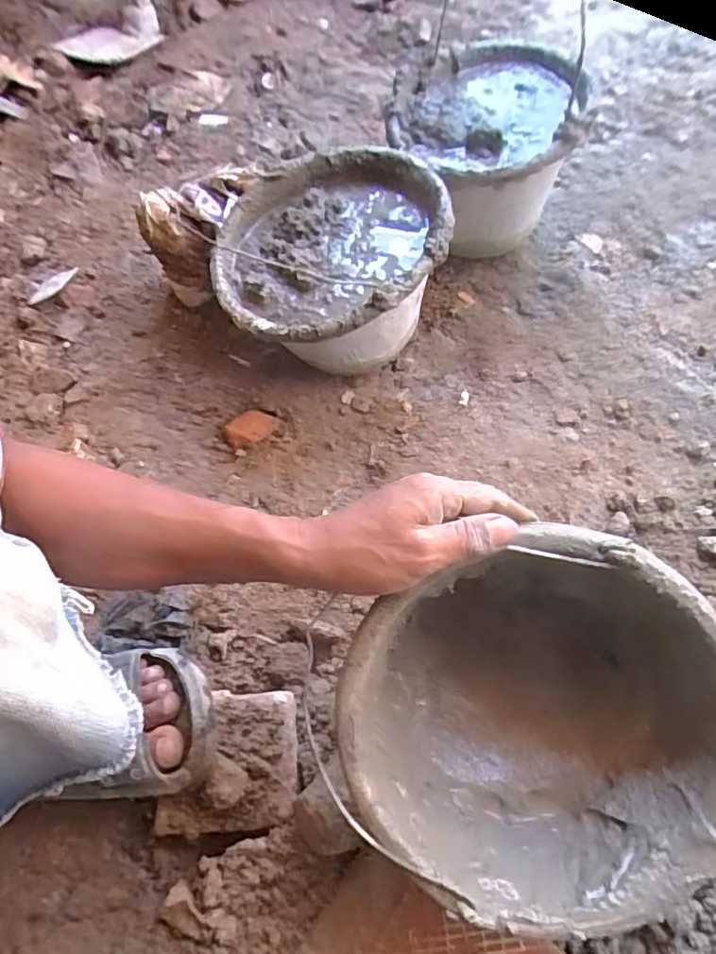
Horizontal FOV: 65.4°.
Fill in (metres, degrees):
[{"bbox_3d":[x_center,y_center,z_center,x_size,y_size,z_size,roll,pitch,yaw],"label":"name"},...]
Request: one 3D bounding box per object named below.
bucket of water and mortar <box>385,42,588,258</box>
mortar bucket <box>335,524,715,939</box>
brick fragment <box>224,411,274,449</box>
[{"bbox_3d":[0.148,-0.392,0.700,0.200,0.182,0.244,3,61,6],"label":"bucket of water and mortar"},{"bbox_3d":[0.111,0.148,0.403,0.238,0.170,0.228,3,88,1],"label":"mortar bucket"},{"bbox_3d":[-0.126,-0.059,0.645,0.054,0.016,0.038,-22,62,-8],"label":"brick fragment"}]

